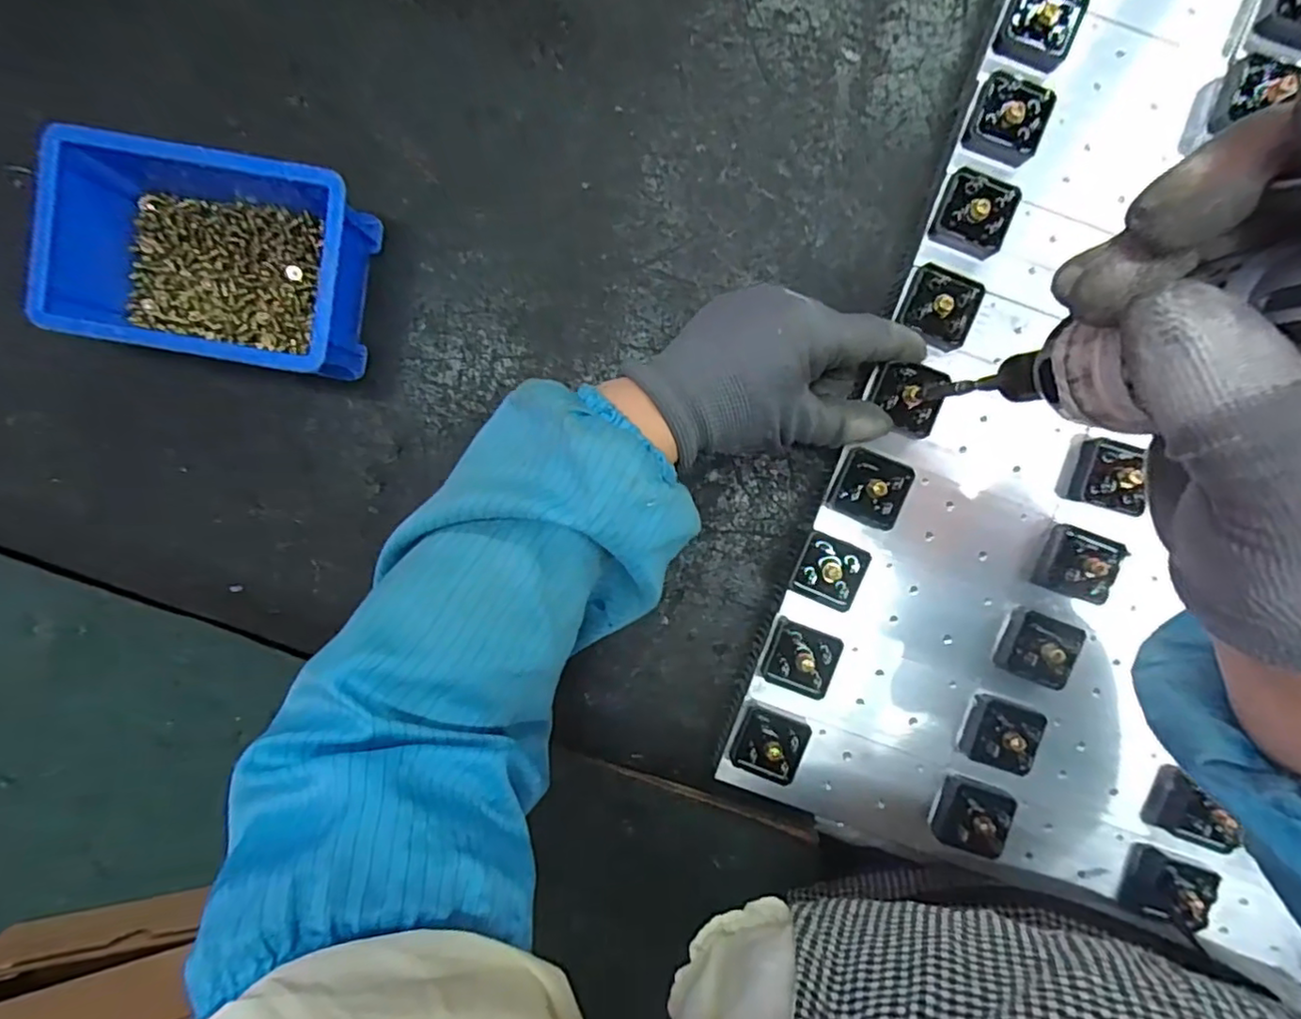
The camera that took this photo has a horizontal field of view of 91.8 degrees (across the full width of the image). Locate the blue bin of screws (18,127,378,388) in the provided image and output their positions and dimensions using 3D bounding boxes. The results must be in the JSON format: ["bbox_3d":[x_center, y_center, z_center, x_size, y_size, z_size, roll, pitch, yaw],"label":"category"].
[{"bbox_3d":[-0.225,-0.129,0.333,0.148,0.057,0.099,9,94,1],"label":"blue bin of screws"}]

